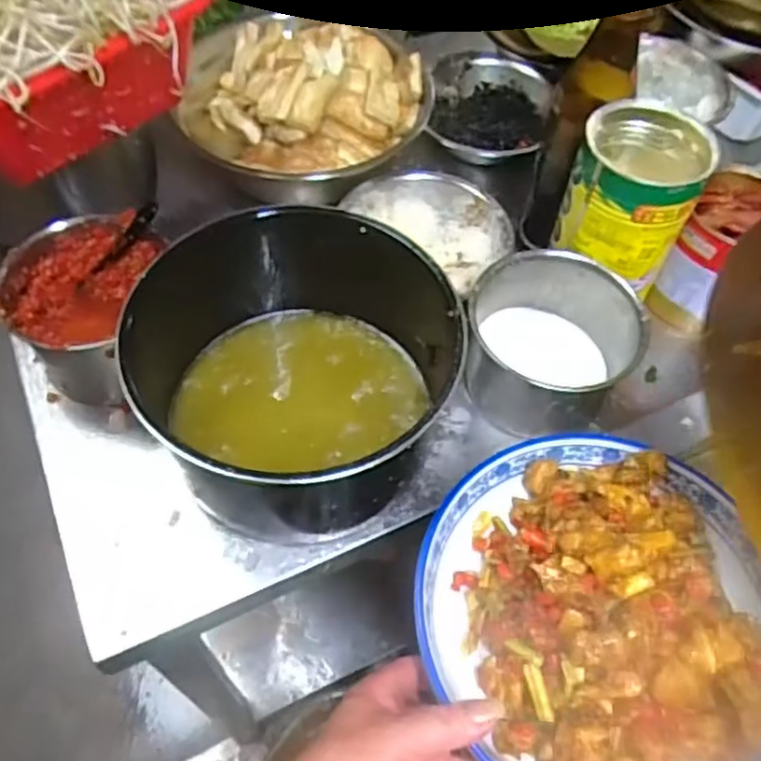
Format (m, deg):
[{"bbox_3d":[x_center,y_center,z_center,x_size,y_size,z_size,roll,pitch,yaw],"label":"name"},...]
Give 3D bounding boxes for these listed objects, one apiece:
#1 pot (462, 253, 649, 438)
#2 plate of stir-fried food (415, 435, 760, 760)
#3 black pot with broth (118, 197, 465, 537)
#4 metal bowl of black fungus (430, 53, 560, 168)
[{"bbox_3d":[0.137,-0.029,0.583,0.120,0.102,0.130,2,57,-2],"label":"pot"},{"bbox_3d":[0.148,0.147,0.458,0.243,0.071,0.234,2,57,-2],"label":"plate of stir-fried food"},{"bbox_3d":[-0.063,0.006,0.540,0.218,0.153,0.218,2,57,-2],"label":"black pot with broth"},{"bbox_3d":[0.122,-0.292,0.764,0.130,0.056,0.128,2,57,-2],"label":"metal bowl of black fungus"}]

